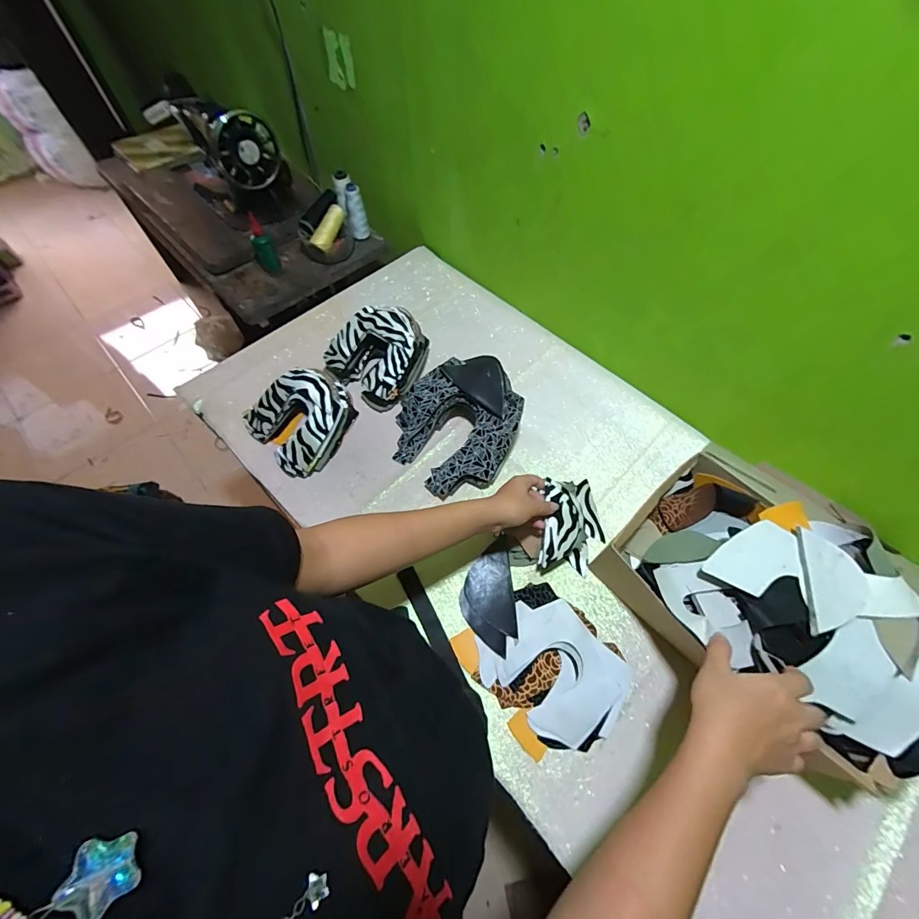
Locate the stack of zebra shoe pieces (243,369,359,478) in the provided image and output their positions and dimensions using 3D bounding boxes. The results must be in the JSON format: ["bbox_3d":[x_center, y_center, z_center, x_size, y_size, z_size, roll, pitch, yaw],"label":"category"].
[{"bbox_3d":[-0.262,-0.074,0.678,0.163,0.074,0.156,-41,68,-20],"label":"stack of zebra shoe pieces"}]

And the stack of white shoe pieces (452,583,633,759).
[{"bbox_3d":[0.112,0.262,0.514,0.160,0.023,0.190,-37,67,-19],"label":"stack of white shoe pieces"}]

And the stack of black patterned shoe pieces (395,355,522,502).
[{"bbox_3d":[0.003,-0.063,0.657,0.223,0.105,0.206,-27,64,-14],"label":"stack of black patterned shoe pieces"}]

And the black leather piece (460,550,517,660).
[{"bbox_3d":[0.039,0.198,0.561,0.073,0.009,0.130,-5,59,2],"label":"black leather piece"}]

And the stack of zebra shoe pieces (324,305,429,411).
[{"bbox_3d":[-0.141,-0.198,0.739,0.166,0.092,0.171,39,67,19],"label":"stack of zebra shoe pieces"}]

